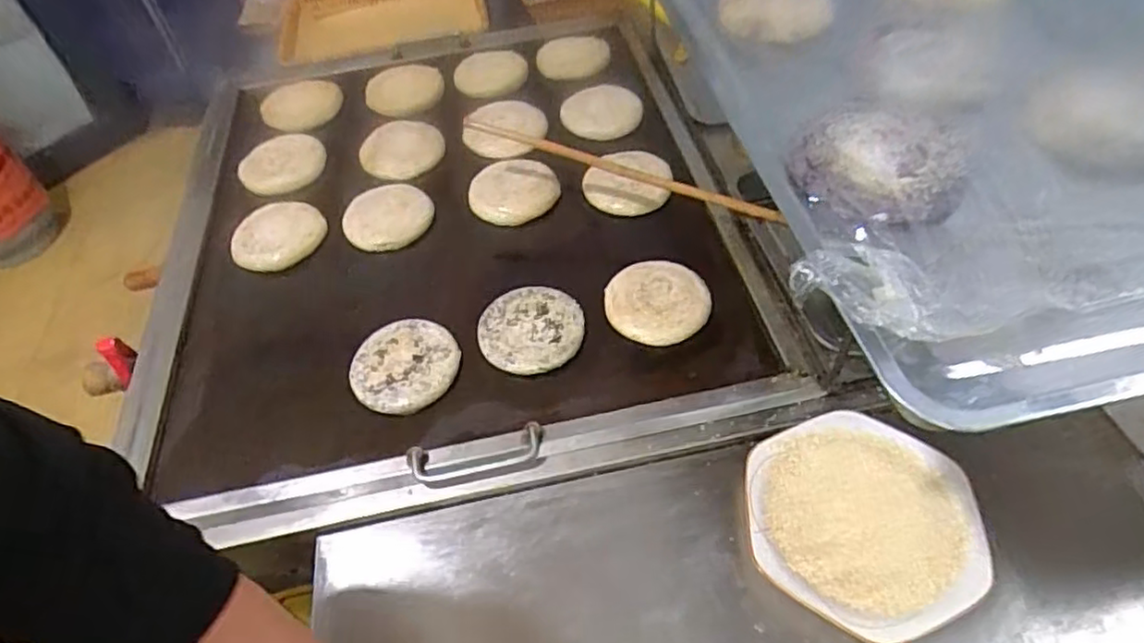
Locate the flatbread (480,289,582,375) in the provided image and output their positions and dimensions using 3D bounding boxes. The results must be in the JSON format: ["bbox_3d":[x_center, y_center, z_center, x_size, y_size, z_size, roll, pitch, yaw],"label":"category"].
[{"bbox_3d":[-0.049,0.007,0.804,0.120,0.019,0.128,-2,51,2],"label":"flatbread"}]

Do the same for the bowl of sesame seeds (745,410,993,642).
[{"bbox_3d":[0.267,0.182,0.627,0.204,0.036,0.200,28,59,24],"label":"bowl of sesame seeds"}]

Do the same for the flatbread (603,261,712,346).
[{"bbox_3d":[0.104,-0.030,0.820,0.123,0.010,0.136,-6,51,0],"label":"flatbread"}]

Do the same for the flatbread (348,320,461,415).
[{"bbox_3d":[-0.195,0.053,0.785,0.114,0.027,0.125,-2,51,3],"label":"flatbread"}]

